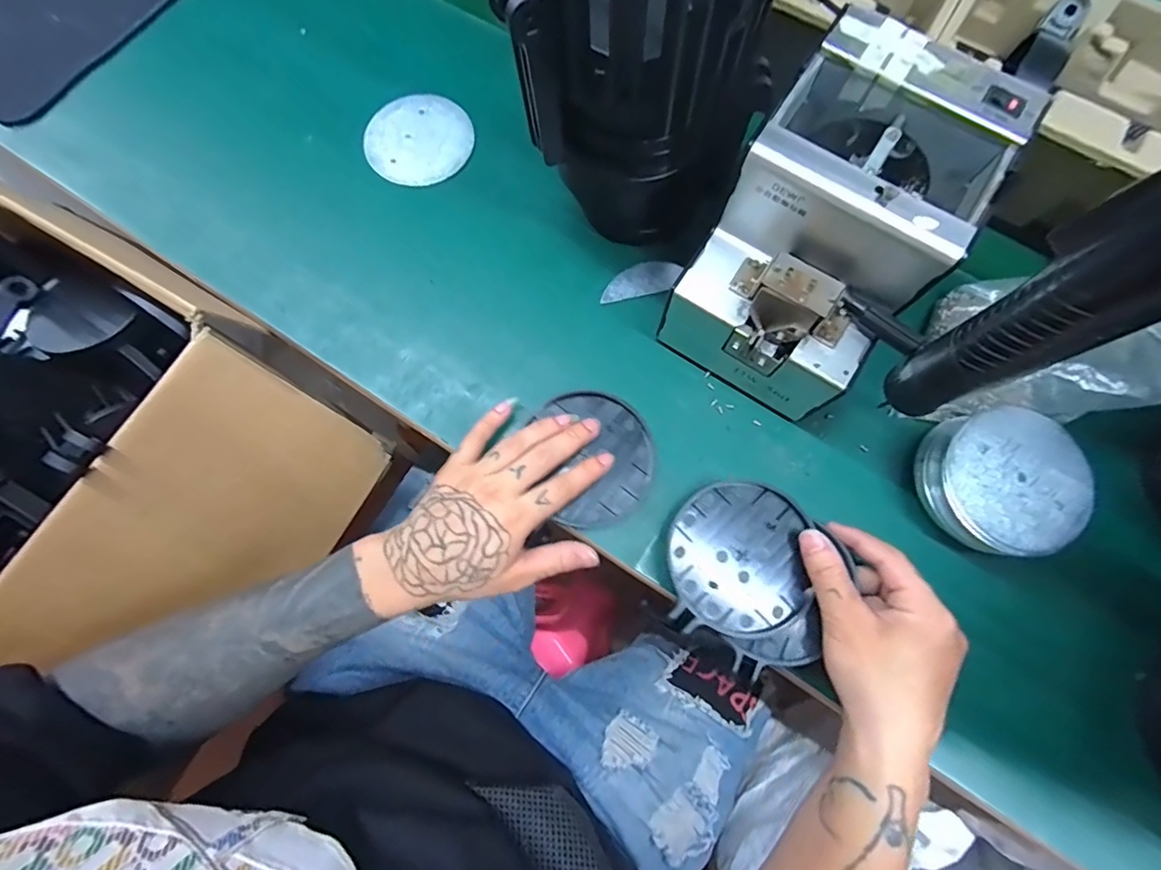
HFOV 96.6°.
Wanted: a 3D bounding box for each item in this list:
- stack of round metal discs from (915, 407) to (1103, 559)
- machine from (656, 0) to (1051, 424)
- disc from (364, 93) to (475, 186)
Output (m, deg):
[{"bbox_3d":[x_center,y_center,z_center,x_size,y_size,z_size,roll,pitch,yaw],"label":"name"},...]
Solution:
[{"bbox_3d":[0.286,0.033,0.360,0.092,0.049,0.093,-17,77,-5],"label":"stack of round metal discs"},{"bbox_3d":[0.158,-0.125,0.343,0.126,0.149,0.175,33,78,7],"label":"machine"},{"bbox_3d":[-0.141,-0.259,0.454,0.091,0.008,0.087,0,76,-1],"label":"disc"}]

